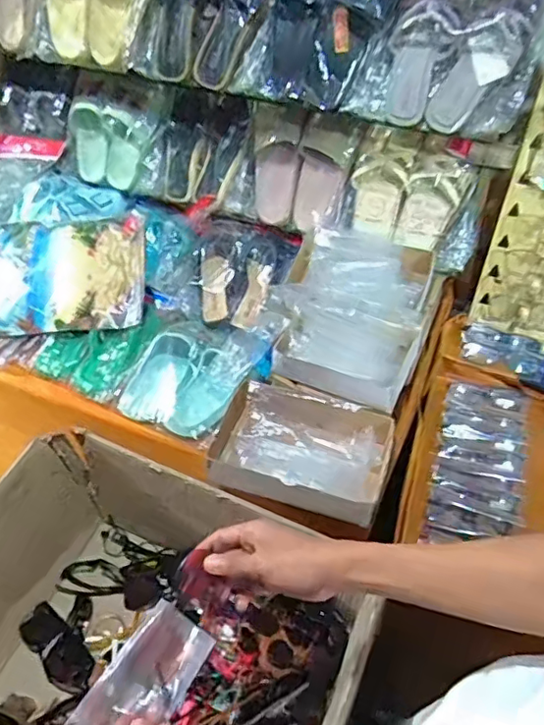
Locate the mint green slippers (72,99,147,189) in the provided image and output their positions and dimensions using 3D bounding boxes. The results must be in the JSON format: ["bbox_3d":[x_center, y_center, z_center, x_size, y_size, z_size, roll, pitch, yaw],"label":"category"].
[{"bbox_3d":[-0.323,-0.437,1.161,0.159,0.146,0.049,18,32,14],"label":"mint green slippers"}]

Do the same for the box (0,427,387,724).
[{"bbox_3d":[-0.178,0.390,0.770,0.542,0.263,0.406,21,50,17],"label":"box"}]

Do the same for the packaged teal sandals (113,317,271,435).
[{"bbox_3d":[-0.127,0.007,0.935,0.185,0.071,0.210,22,51,18],"label":"packaged teal sandals"}]

